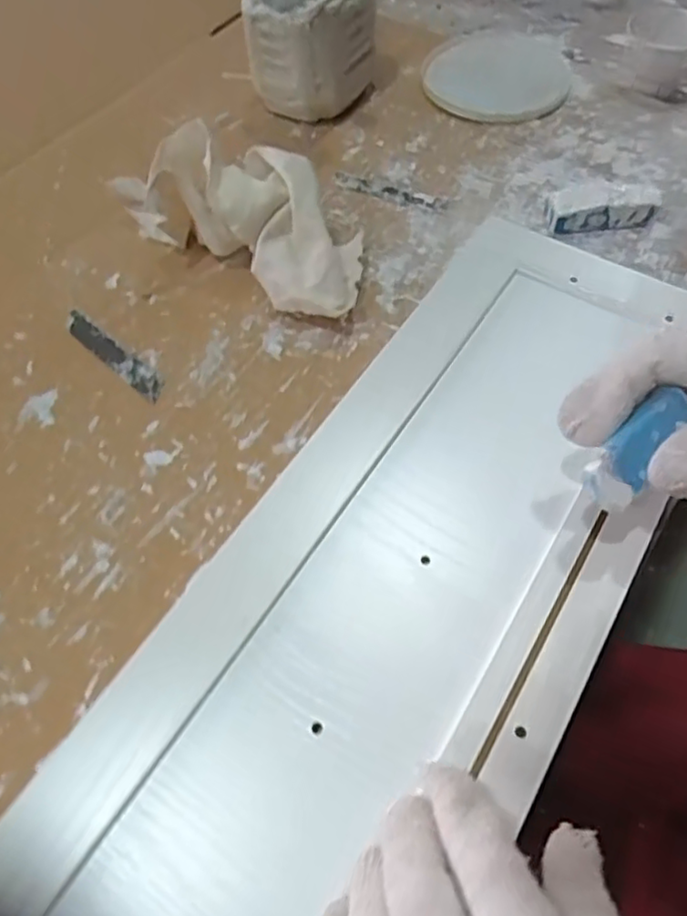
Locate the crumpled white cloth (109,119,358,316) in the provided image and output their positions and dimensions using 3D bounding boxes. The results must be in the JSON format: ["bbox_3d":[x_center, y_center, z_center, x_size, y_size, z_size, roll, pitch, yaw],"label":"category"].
[{"bbox_3d":[-0.069,-0.164,0.424,0.196,0.074,0.065,30,63,19],"label":"crumpled white cloth"}]

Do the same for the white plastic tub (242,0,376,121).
[{"bbox_3d":[-0.024,-0.337,0.517,0.098,0.088,0.117,0,58,1],"label":"white plastic tub"}]

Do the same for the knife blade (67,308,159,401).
[{"bbox_3d":[-0.146,-0.067,0.405,0.094,0.004,0.016,37,65,22],"label":"knife blade"}]

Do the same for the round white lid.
[{"bbox_3d":[0.133,-0.337,0.553,0.120,0.009,0.142,8,58,6],"label":"round white lid"}]

